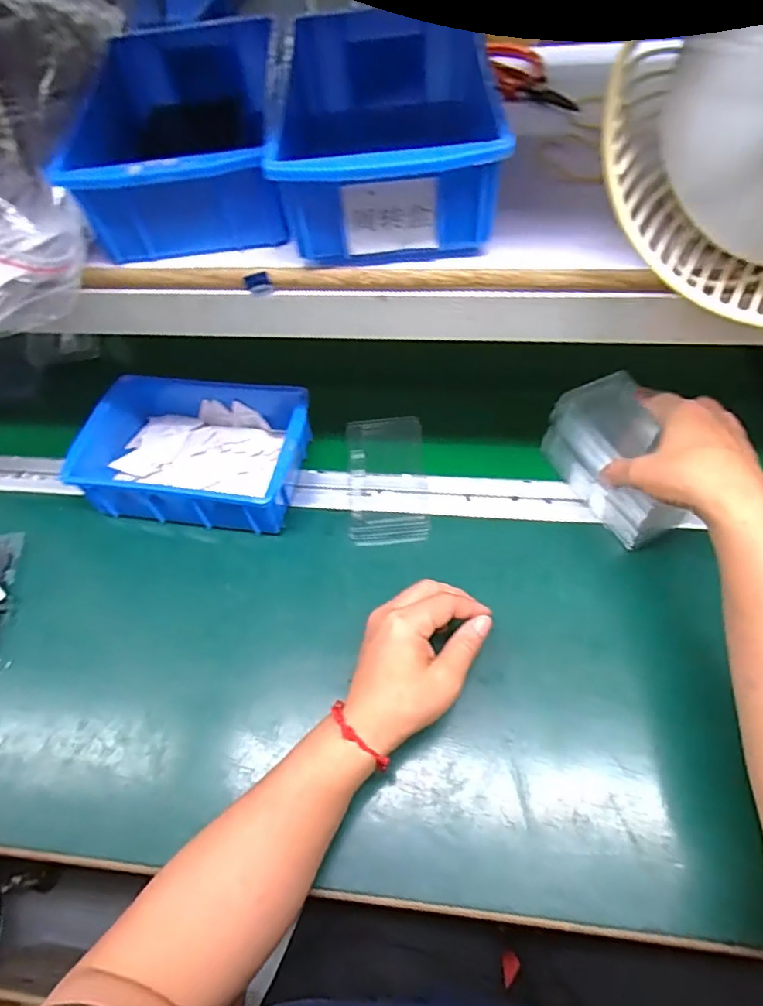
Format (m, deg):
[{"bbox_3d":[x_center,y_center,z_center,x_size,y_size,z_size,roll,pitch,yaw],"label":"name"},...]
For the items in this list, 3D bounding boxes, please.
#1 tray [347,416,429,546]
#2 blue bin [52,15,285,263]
[{"bbox_3d":[0.006,-0.024,0.544,0.071,0.021,0.136,-4,58,3],"label":"tray"},{"bbox_3d":[-0.134,-0.251,0.396,0.118,0.071,0.199,-5,58,2],"label":"blue bin"}]

